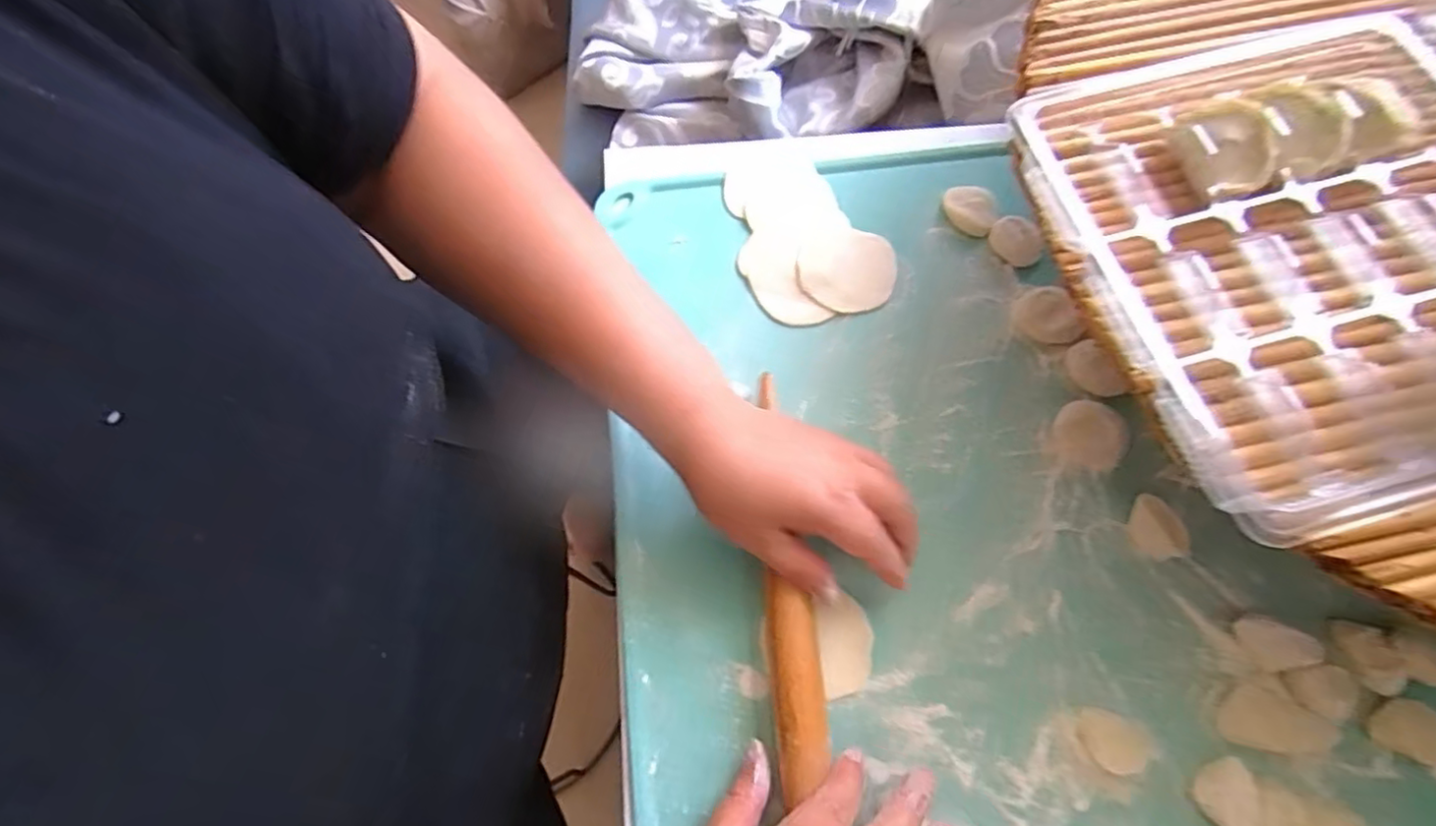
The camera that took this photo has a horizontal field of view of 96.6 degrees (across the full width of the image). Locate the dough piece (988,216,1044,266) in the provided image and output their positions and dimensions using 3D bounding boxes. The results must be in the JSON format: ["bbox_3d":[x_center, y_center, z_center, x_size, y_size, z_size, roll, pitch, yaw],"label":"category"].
[{"bbox_3d":[0.201,-0.116,0.428,0.027,0.009,0.036,-30,71,-10],"label":"dough piece"}]

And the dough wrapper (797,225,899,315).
[{"bbox_3d":[0.086,-0.096,0.427,0.064,0.008,0.061,6,69,3],"label":"dough wrapper"}]

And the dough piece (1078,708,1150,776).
[{"bbox_3d":[0.196,0.164,0.317,0.026,0.014,0.026,14,70,7],"label":"dough piece"}]

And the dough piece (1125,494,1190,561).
[{"bbox_3d":[0.246,0.065,0.357,0.029,0.011,0.030,20,71,9],"label":"dough piece"}]

